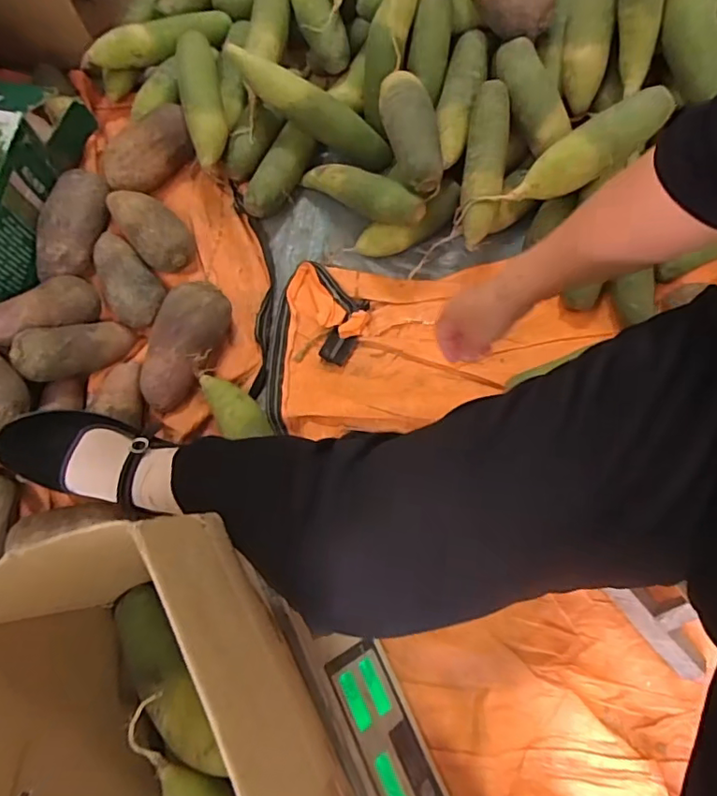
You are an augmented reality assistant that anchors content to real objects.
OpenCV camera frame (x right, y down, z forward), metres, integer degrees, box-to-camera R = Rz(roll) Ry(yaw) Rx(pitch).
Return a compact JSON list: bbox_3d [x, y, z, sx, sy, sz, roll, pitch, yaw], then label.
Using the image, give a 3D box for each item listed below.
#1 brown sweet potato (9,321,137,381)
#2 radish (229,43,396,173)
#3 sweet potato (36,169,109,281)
[{"bbox_3d":[-0.355,-0.066,0.675,0.140,0.046,0.062,-23,71,-44],"label":"brown sweet potato"},{"bbox_3d":[-0.069,-0.401,0.743,0.238,0.050,0.058,26,74,-21],"label":"radish"},{"bbox_3d":[-0.391,-0.232,0.731,0.075,0.053,0.150,7,74,3],"label":"sweet potato"}]

